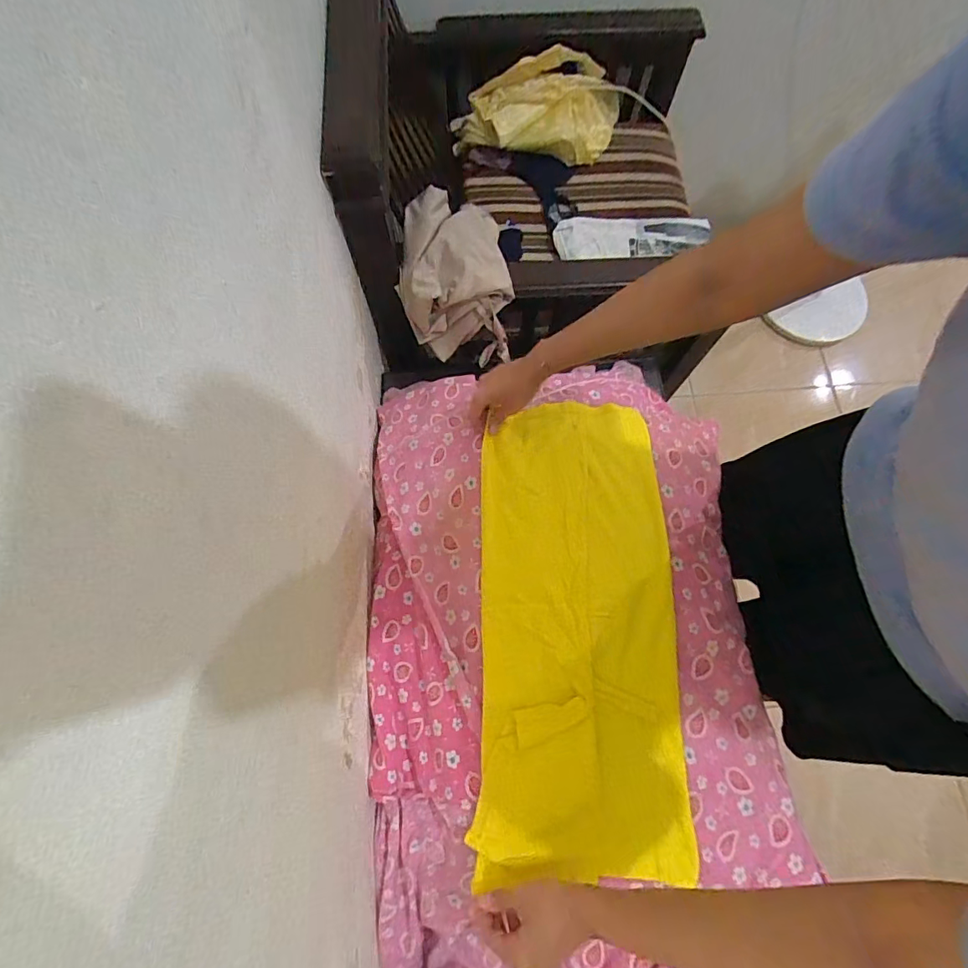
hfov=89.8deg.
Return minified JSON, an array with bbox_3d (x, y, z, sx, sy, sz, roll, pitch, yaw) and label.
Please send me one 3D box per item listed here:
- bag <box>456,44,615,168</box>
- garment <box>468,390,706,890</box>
[{"bbox_3d":[0.118,-0.756,0.997,0.353,0.168,0.116,-7,73,-3],"label":"bag"},{"bbox_3d":[0.110,0.145,0.570,0.228,0.032,0.522,2,71,-1],"label":"garment"}]

